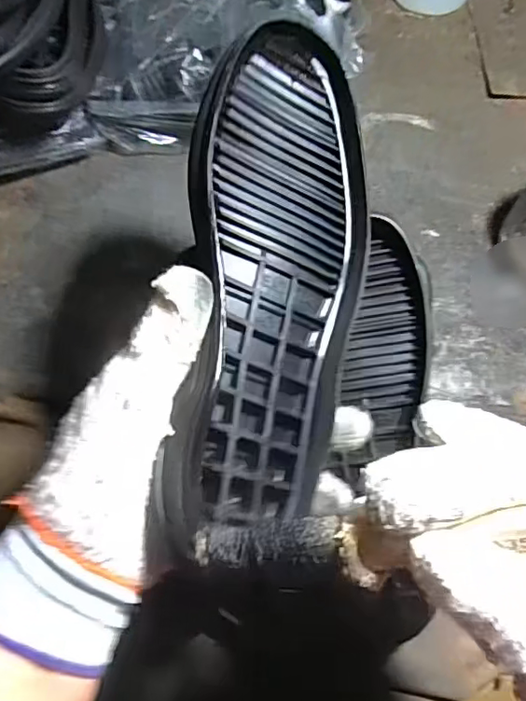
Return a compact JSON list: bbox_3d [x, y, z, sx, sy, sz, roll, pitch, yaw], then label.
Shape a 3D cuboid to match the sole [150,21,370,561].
[{"bbox_3d":[0.006,-0.041,0.281,0.098,0.028,0.256,12,74,-34],"label":"sole"}]

